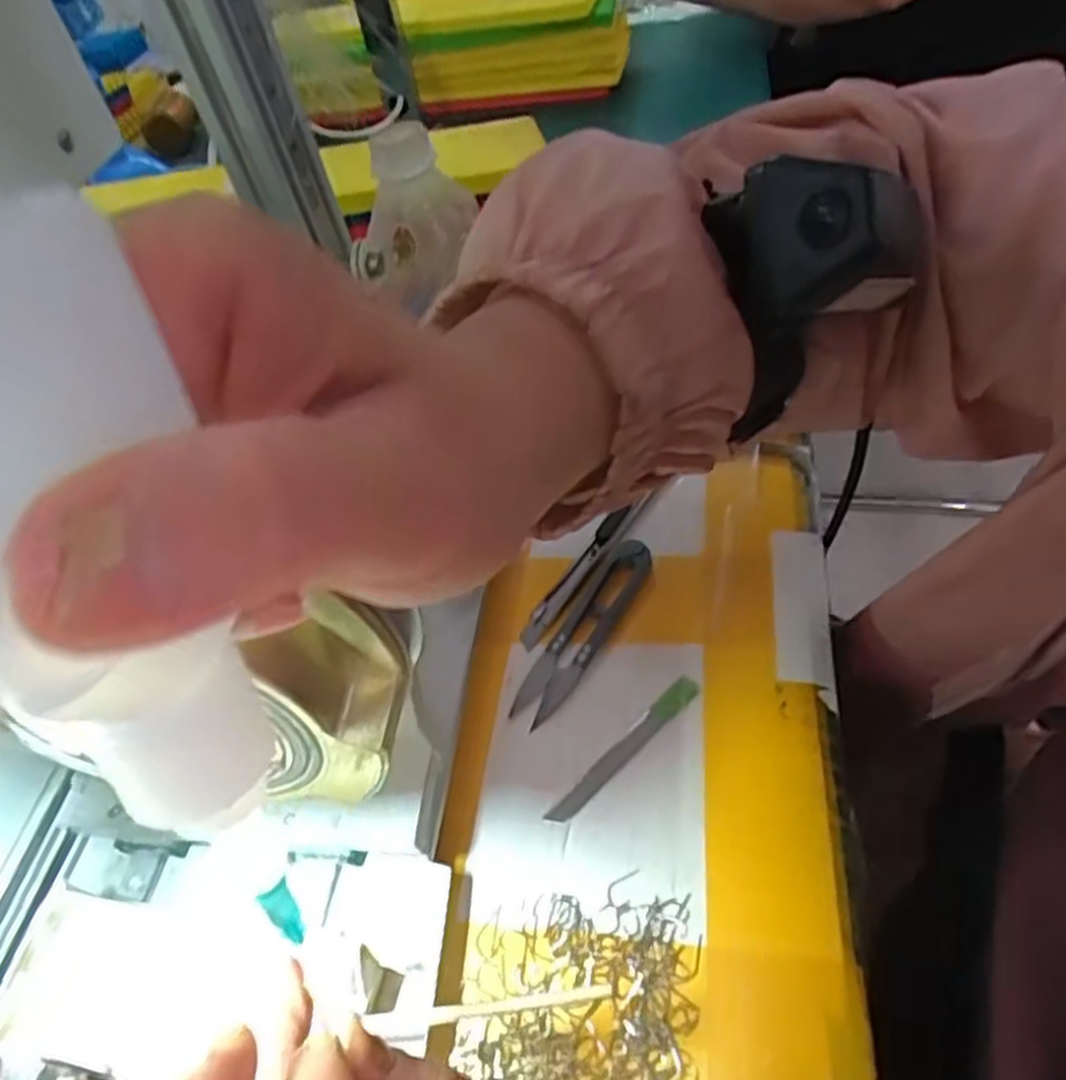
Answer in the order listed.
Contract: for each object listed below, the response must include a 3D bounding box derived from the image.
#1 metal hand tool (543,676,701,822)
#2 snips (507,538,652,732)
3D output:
[{"bbox_3d":[0.038,0.085,0.323,0.082,0.006,0.011,-38,52,-20],"label":"metal hand tool"},{"bbox_3d":[0.024,0.040,0.358,0.022,0.008,0.097,29,70,23],"label":"snips"}]

